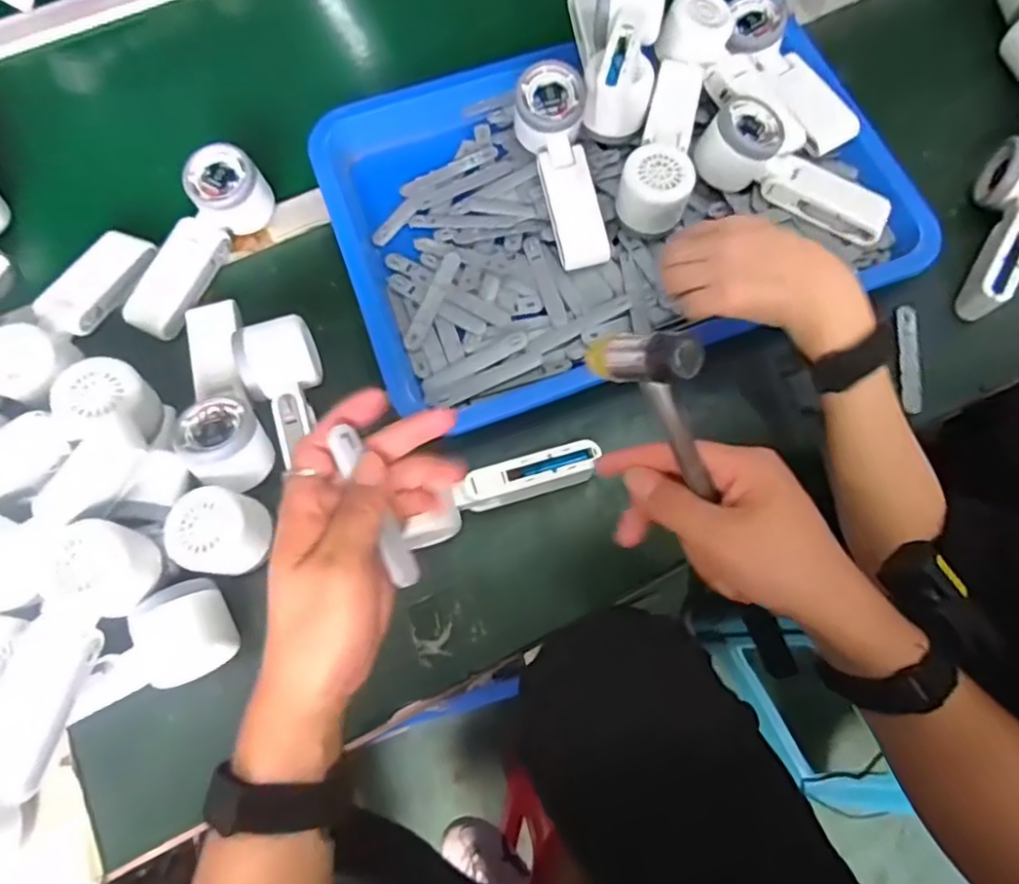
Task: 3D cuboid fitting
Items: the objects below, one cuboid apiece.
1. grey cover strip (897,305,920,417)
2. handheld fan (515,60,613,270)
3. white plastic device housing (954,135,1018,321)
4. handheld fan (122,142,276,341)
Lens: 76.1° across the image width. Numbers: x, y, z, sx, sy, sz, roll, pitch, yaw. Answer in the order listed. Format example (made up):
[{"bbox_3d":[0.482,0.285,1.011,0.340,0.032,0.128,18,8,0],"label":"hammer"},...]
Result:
[{"bbox_3d":[0.326,-0.070,0.530,0.015,0.004,0.092,7,70,3],"label":"grey cover strip"},{"bbox_3d":[0.045,-0.228,0.551,0.057,0.041,0.168,-14,89,-4],"label":"handheld fan"},{"bbox_3d":[0.407,-0.178,0.536,0.058,0.052,0.150,29,73,11],"label":"white plastic device housing"},{"bbox_3d":[-0.261,-0.164,0.537,0.057,0.048,0.158,23,72,9],"label":"handheld fan"}]

